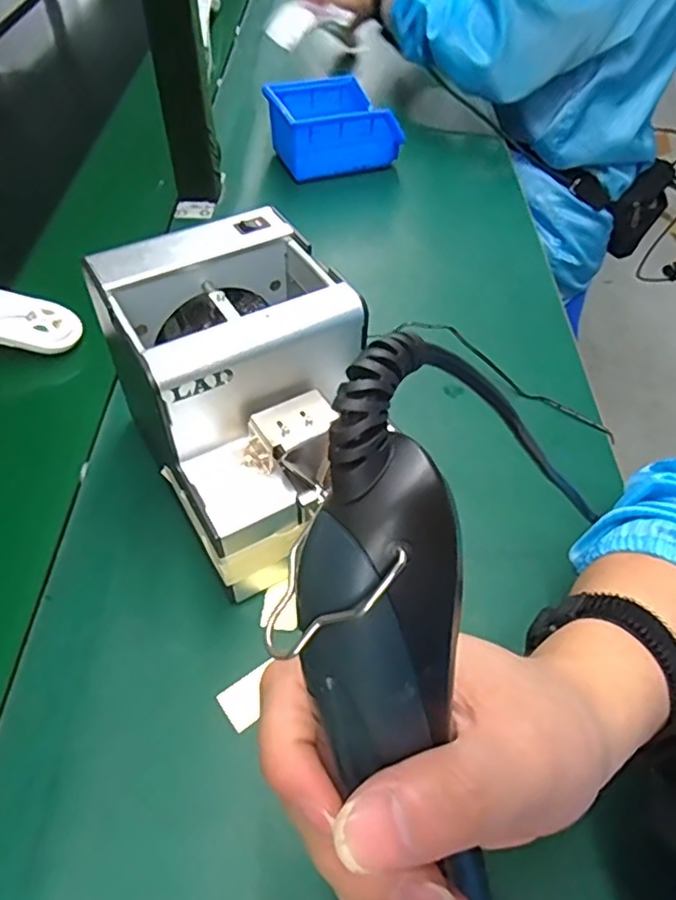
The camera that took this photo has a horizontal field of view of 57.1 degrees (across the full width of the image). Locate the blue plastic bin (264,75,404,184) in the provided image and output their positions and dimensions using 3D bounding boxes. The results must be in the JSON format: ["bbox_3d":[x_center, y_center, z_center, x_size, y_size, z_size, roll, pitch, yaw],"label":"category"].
[{"bbox_3d":[-0.011,-0.384,0.739,0.140,0.072,0.115,-16,51,-14],"label":"blue plastic bin"}]

